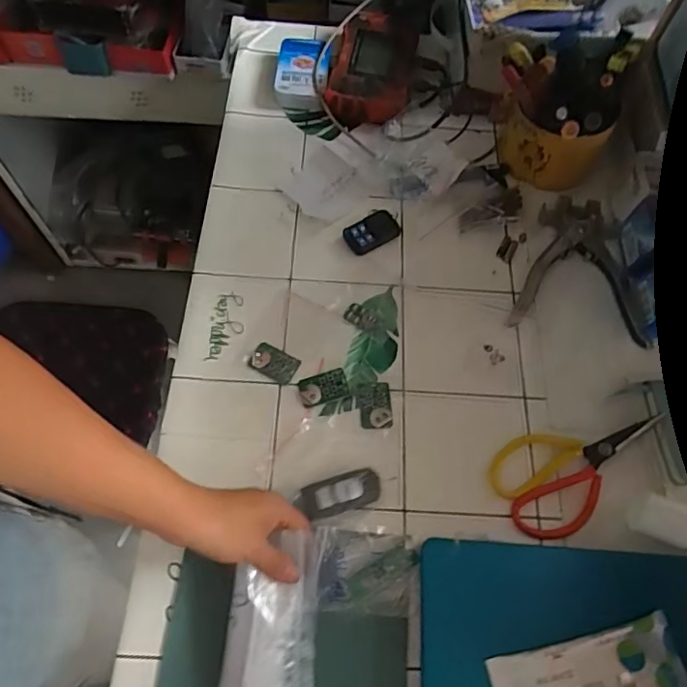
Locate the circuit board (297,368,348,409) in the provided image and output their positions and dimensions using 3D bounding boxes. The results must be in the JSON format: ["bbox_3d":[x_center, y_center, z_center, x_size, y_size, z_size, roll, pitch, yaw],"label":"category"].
[{"bbox_3d":[-0.018,0.043,0.520,0.045,0.007,0.029,-14,65,-9],"label":"circuit board"}]

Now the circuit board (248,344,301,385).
[{"bbox_3d":[-0.068,0.019,0.532,0.045,0.004,0.030,25,66,10],"label":"circuit board"}]

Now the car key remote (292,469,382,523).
[{"bbox_3d":[-0.004,0.131,0.471,0.071,0.012,0.029,-14,65,-9],"label":"car key remote"}]

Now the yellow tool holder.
[{"bbox_3d":[0.248,-0.252,0.599,0.095,0.124,0.116,34,67,14],"label":"yellow tool holder"}]

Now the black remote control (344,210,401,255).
[{"bbox_3d":[0.032,-0.123,0.597,0.060,0.014,0.036,-29,68,-15],"label":"black remote control"}]

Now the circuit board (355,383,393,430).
[{"bbox_3d":[0.029,0.059,0.519,0.032,0.007,0.045,-2,64,-3],"label":"circuit board"}]

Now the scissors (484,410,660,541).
[{"bbox_3d":[0.213,0.104,0.497,0.160,0.023,0.086,-30,69,-16],"label":"scissors"}]

